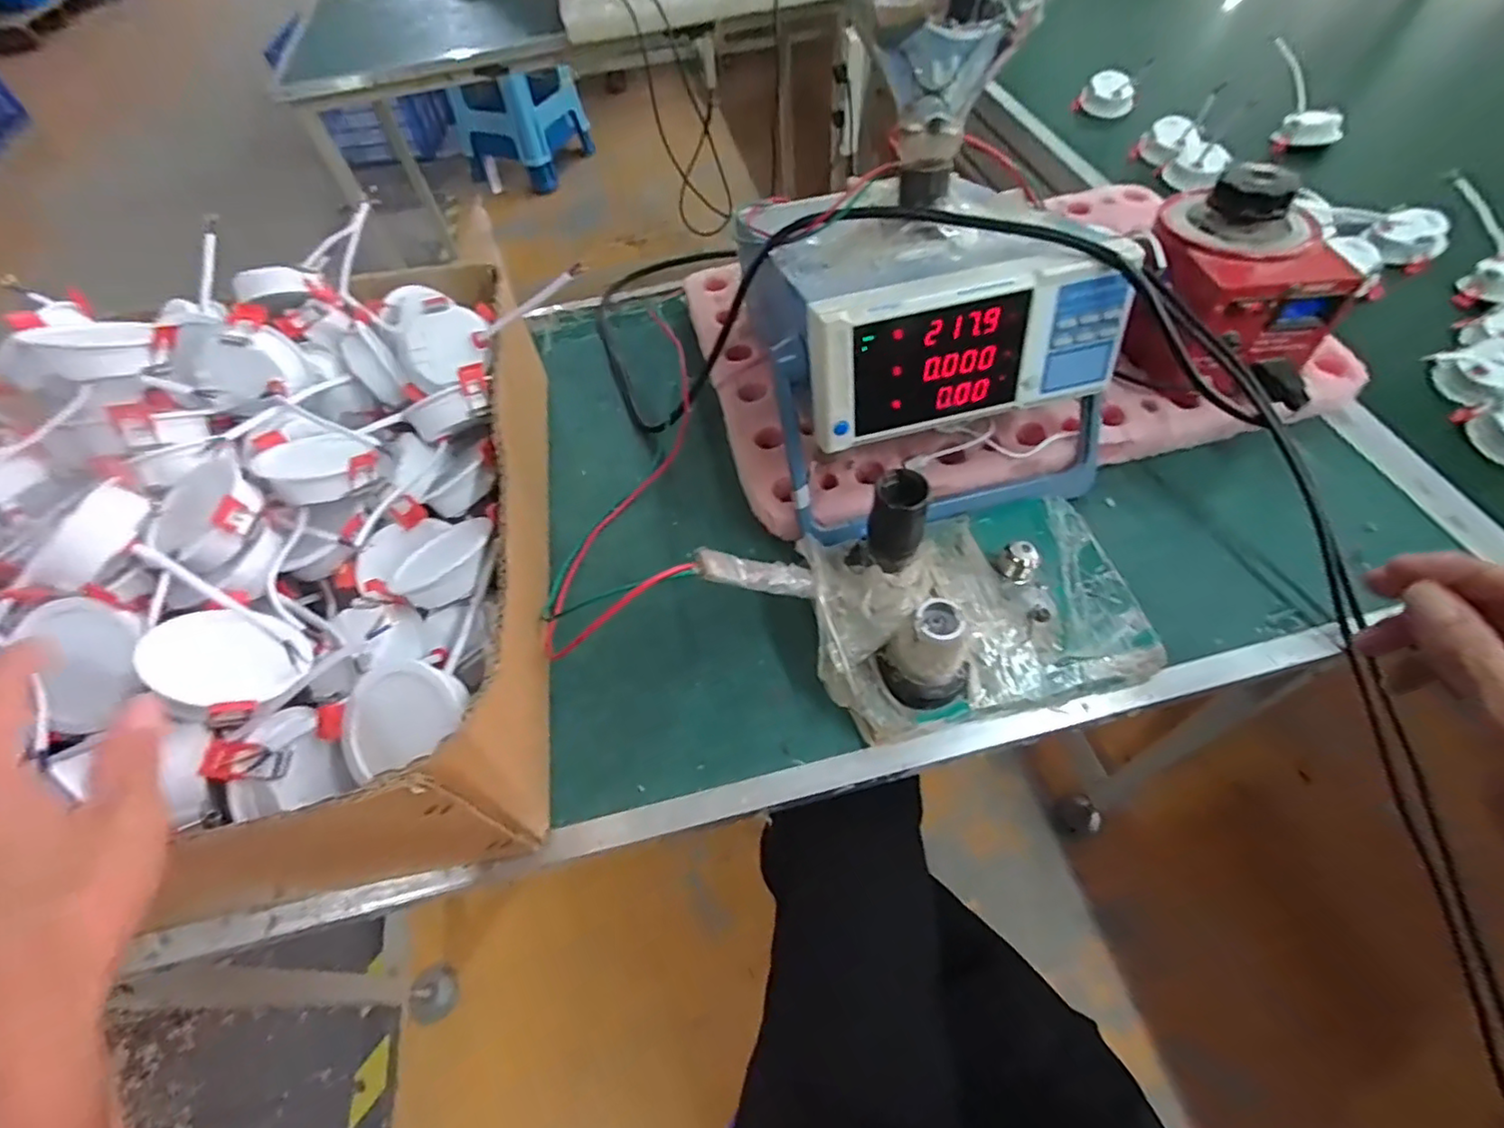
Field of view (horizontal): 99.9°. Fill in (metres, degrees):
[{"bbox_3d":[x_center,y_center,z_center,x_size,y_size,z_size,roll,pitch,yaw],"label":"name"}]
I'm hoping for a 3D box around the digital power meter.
[{"bbox_3d":[0.130,-0.157,0.475,0.251,0.168,0.186,-15,57,-6],"label":"digital power meter"}]

